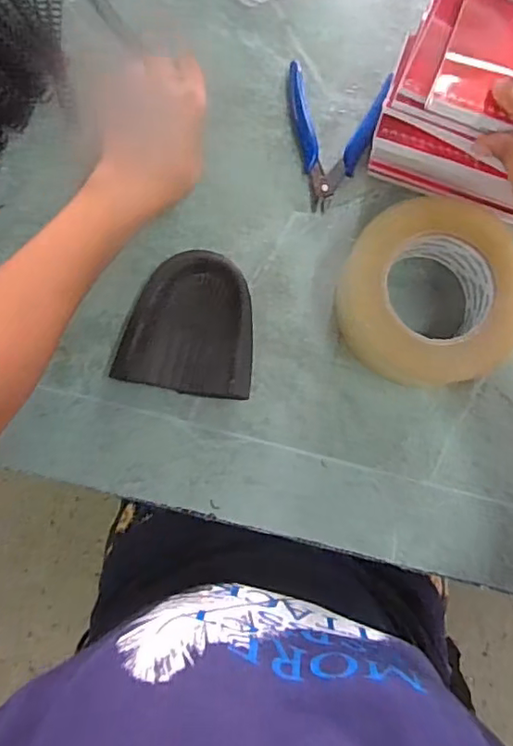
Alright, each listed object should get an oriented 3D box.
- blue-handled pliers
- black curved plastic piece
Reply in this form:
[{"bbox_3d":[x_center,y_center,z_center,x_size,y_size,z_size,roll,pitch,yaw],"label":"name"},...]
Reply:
[{"bbox_3d":[0.053,-0.184,0.447,0.078,0.018,0.107,15,85,0],"label":"blue-handled pliers"},{"bbox_3d":[-0.046,-0.036,0.429,0.093,0.029,0.102,11,85,-1],"label":"black curved plastic piece"}]

